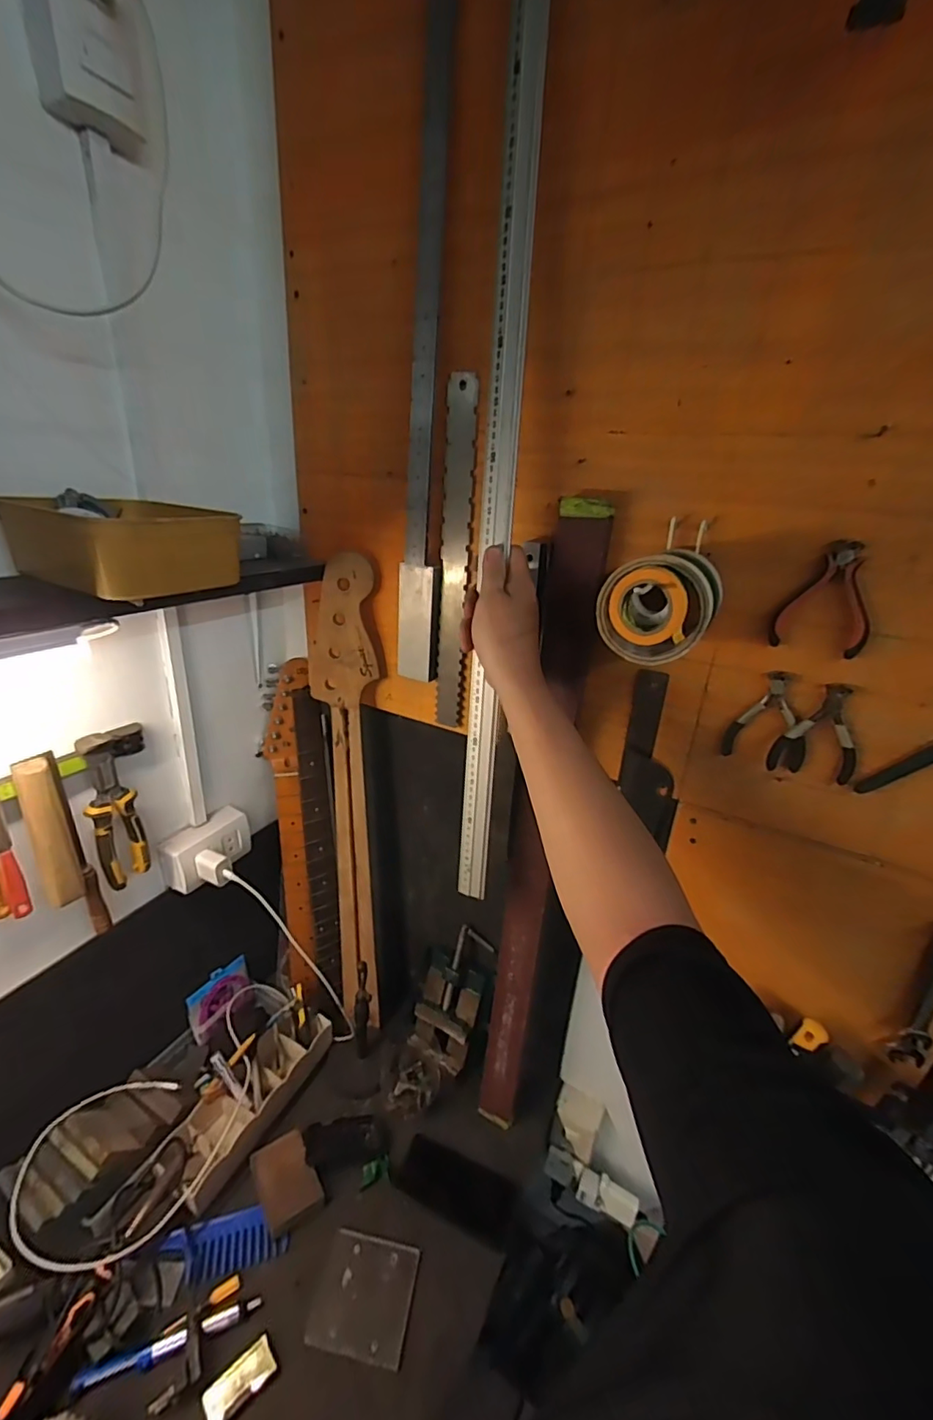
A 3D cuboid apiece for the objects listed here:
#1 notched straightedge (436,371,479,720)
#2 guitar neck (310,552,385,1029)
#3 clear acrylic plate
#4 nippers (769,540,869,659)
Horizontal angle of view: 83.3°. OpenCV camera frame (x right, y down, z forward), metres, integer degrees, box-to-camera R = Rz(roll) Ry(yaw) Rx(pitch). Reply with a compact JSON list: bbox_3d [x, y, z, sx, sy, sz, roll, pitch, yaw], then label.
[{"bbox_3d":[-0.015,-0.173,0.643,0.040,0.400,0.009,14,25,22],"label":"notched straightedge"},{"bbox_3d":[-0.185,0.171,0.822,0.092,0.782,0.025,3,17,5],"label":"guitar neck"},{"bbox_3d":[-0.122,0.717,0.644,0.111,0.007,0.102,9,24,7],"label":"clear acrylic plate"},{"bbox_3d":[0.323,-0.100,0.469,0.074,0.095,0.011,14,25,23],"label":"nippers"}]

